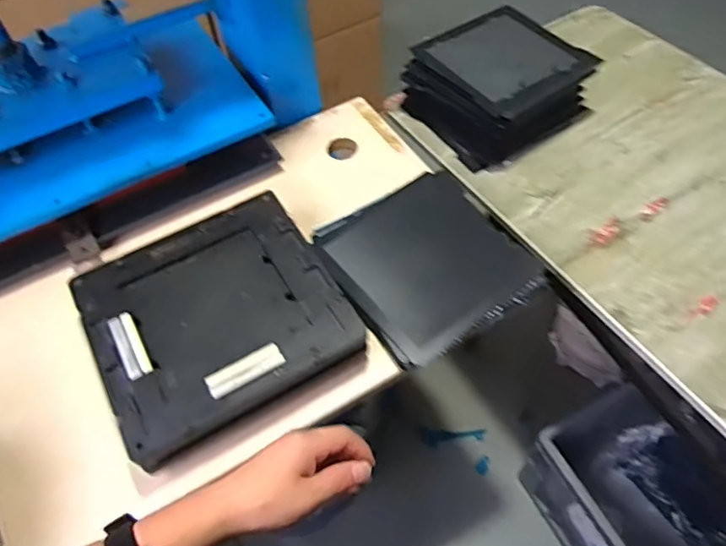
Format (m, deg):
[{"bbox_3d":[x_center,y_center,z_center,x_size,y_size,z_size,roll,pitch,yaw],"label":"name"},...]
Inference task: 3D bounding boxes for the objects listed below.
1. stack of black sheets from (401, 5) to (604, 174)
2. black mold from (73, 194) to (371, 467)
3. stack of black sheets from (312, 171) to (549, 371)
[{"bbox_3d":[0.232,-0.340,0.990,0.238,0.121,0.241,-32,59,-19],"label":"stack of black sheets"},{"bbox_3d":[-0.181,0.052,0.704,0.285,0.063,0.266,-27,57,-15],"label":"black mold"},{"bbox_3d":[0.083,-0.018,0.766,0.227,0.033,0.248,-27,57,-15],"label":"stack of black sheets"}]

